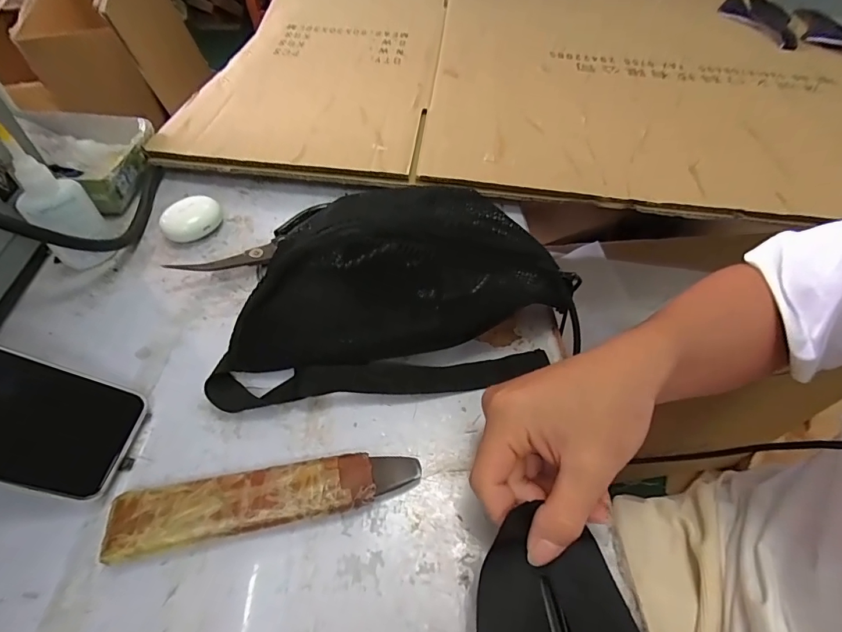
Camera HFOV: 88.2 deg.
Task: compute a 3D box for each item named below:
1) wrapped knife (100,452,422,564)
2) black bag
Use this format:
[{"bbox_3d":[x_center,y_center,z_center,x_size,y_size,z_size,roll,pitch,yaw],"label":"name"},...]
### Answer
[{"bbox_3d":[-0.095,0.118,0.279,0.186,0.019,0.037,-7,52,-9],"label":"wrapped knife"},{"bbox_3d":[-0.015,-0.018,0.335,0.276,0.110,0.125,-7,52,-9],"label":"black bag"}]

